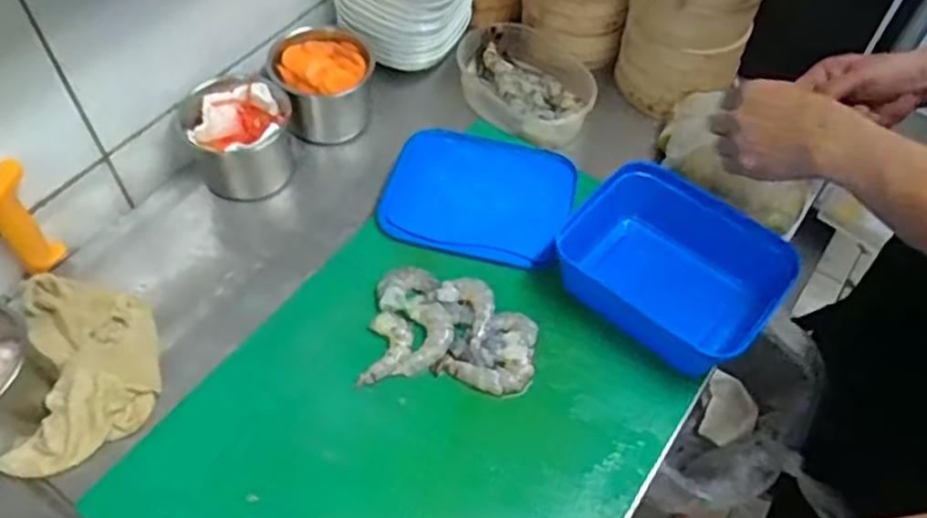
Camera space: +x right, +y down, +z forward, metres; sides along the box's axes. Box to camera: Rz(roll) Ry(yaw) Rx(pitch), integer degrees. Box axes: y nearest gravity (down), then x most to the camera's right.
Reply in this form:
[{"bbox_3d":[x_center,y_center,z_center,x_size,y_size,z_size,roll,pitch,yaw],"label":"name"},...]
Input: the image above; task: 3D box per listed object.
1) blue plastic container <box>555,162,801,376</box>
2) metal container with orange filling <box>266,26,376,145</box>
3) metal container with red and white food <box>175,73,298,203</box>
[{"bbox_3d":[0.208,0.006,0.730,0.201,0.070,0.151,33,60,20],"label":"blue plastic container"},{"bbox_3d":[-0.169,-0.218,0.894,0.120,0.096,0.116,-11,56,-10],"label":"metal container with orange filling"},{"bbox_3d":[-0.255,-0.132,0.839,0.110,0.108,0.115,-5,55,-6],"label":"metal container with red and white food"}]

